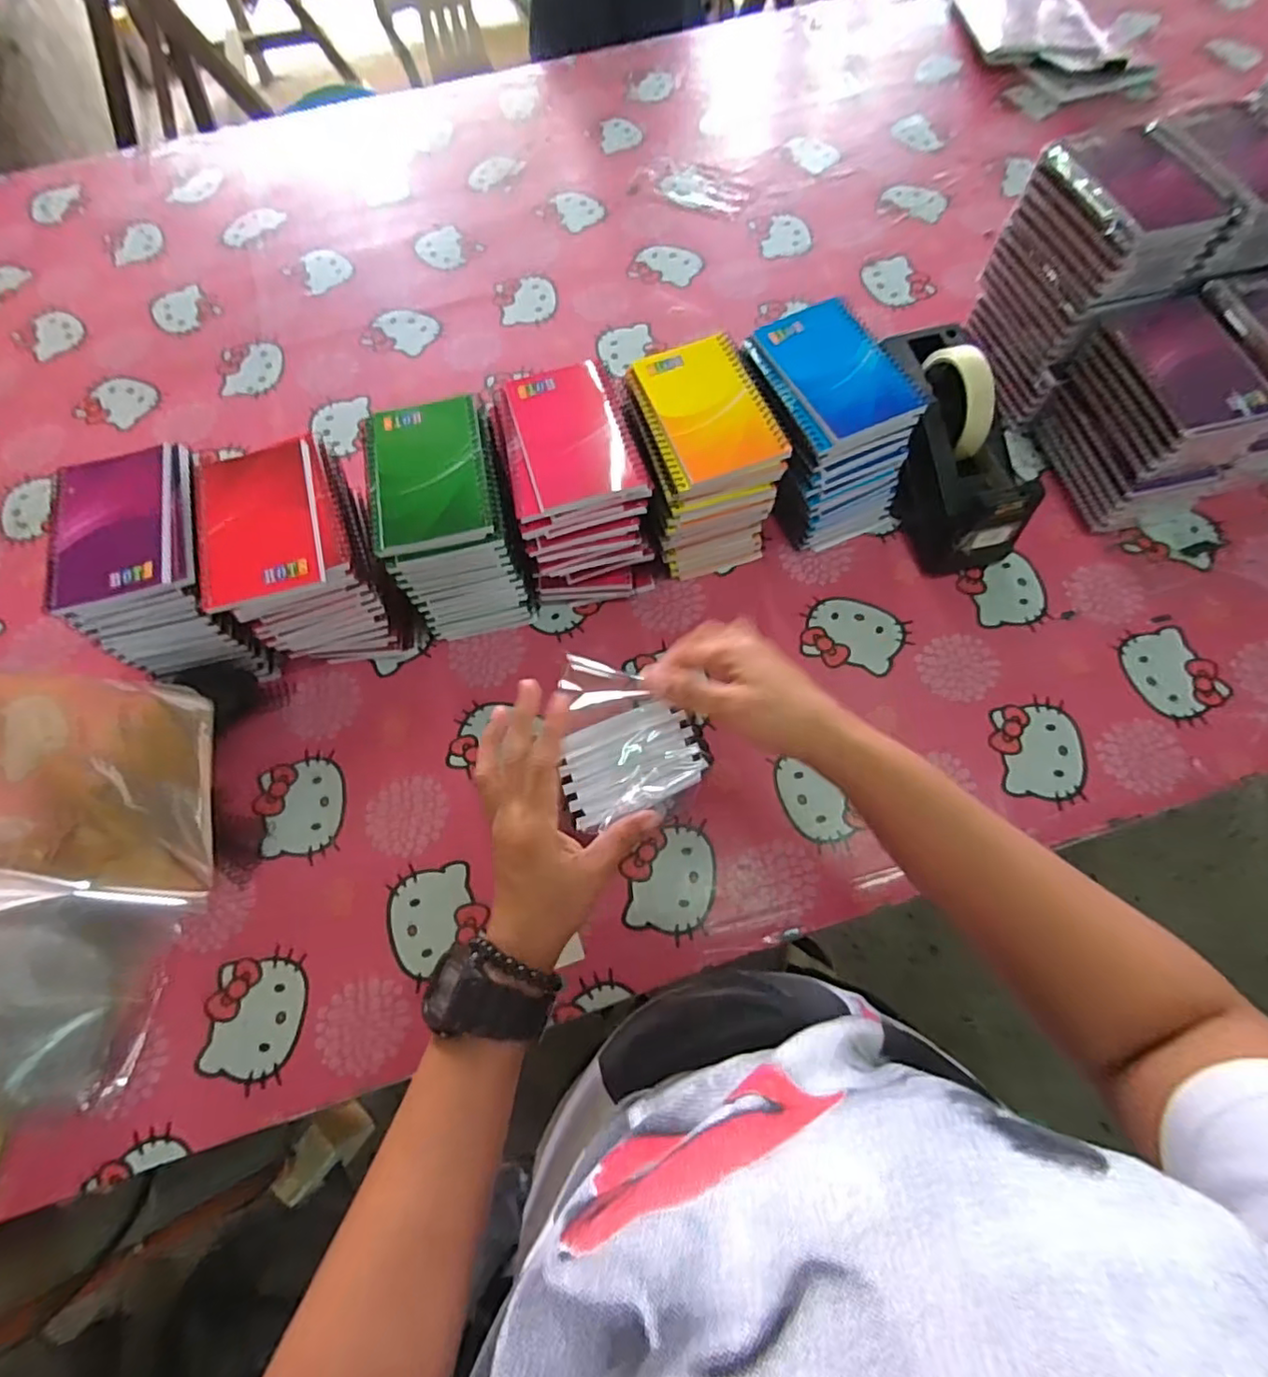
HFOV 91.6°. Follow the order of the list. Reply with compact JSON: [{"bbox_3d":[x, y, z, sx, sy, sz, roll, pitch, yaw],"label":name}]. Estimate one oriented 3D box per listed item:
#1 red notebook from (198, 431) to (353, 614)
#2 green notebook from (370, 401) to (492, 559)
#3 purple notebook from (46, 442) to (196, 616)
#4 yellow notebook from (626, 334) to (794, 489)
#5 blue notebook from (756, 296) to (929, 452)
[{"bbox_3d":[-0.270,-0.123,0.451,0.097,0.014,0.121,-19,76,-12],"label":"red notebook"},{"bbox_3d":[-0.157,-0.165,0.471,0.086,0.012,0.126,-11,68,-3],"label":"green notebook"},{"bbox_3d":[-0.378,-0.120,0.455,0.094,0.014,0.131,-17,68,-5],"label":"purple notebook"},{"bbox_3d":[0.055,-0.218,0.484,0.090,0.019,0.127,-18,68,-5],"label":"yellow notebook"},{"bbox_3d":[0.162,-0.255,0.494,0.090,0.010,0.132,-27,70,-9],"label":"blue notebook"}]

